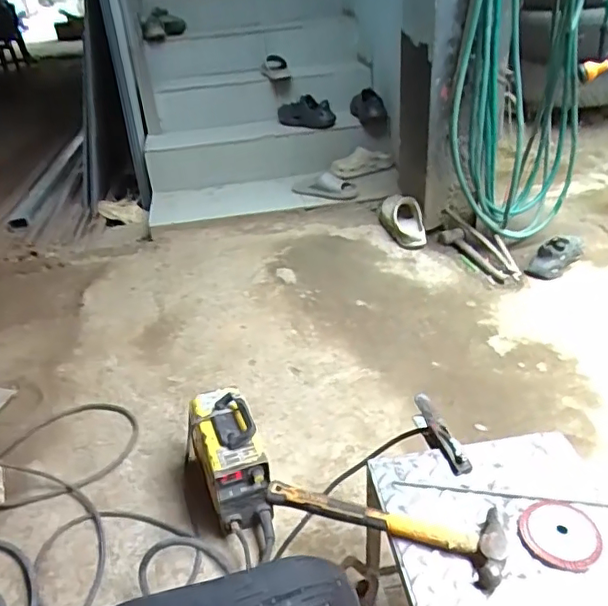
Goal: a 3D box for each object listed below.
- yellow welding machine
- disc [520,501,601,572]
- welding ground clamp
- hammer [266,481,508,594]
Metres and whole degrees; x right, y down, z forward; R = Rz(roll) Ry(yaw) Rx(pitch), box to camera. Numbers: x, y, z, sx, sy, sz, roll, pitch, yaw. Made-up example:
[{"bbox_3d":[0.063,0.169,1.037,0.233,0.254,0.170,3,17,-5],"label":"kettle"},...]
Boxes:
[{"bbox_3d":[-0.152,0.311,1.120,0.119,0.201,0.217,-15,33,-17],"label":"yellow welding machine"},{"bbox_3d":[0.324,0.291,0.713,0.090,0.018,0.097,-3,32,2],"label":"disc"},{"bbox_3d":[0.209,0.205,0.876,0.027,0.059,0.169,-7,21,-10],"label":"welding ground clamp"},{"bbox_3d":[0.099,0.275,0.727,0.304,0.030,0.089,8,34,19],"label":"hammer"}]

